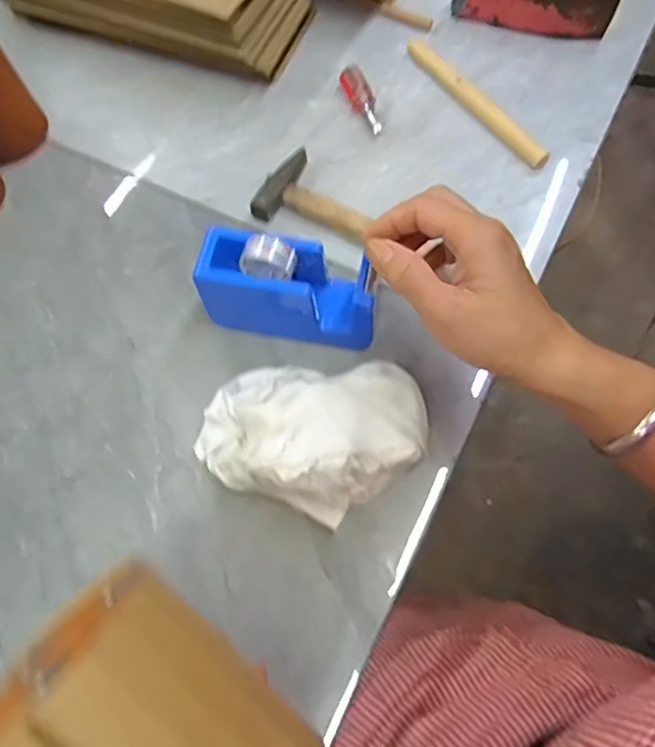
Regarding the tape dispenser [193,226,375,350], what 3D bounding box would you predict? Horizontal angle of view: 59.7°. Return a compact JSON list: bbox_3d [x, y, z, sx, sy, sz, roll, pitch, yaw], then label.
[{"bbox_3d":[-0.029,-0.061,0.412,0.115,0.068,0.052,4,67,5],"label":"tape dispenser"}]

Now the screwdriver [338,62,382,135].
[{"bbox_3d":[0.033,-0.255,0.531,0.024,0.022,0.072,-21,69,-8],"label":"screwdriver"}]

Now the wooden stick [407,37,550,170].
[{"bbox_3d":[0.134,-0.253,0.527,0.017,0.018,0.184,-34,71,-12],"label":"wooden stick"}]

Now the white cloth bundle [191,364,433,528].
[{"bbox_3d":[-0.013,0.043,0.396,0.160,0.048,0.113,3,68,2],"label":"white cloth bundle"}]

